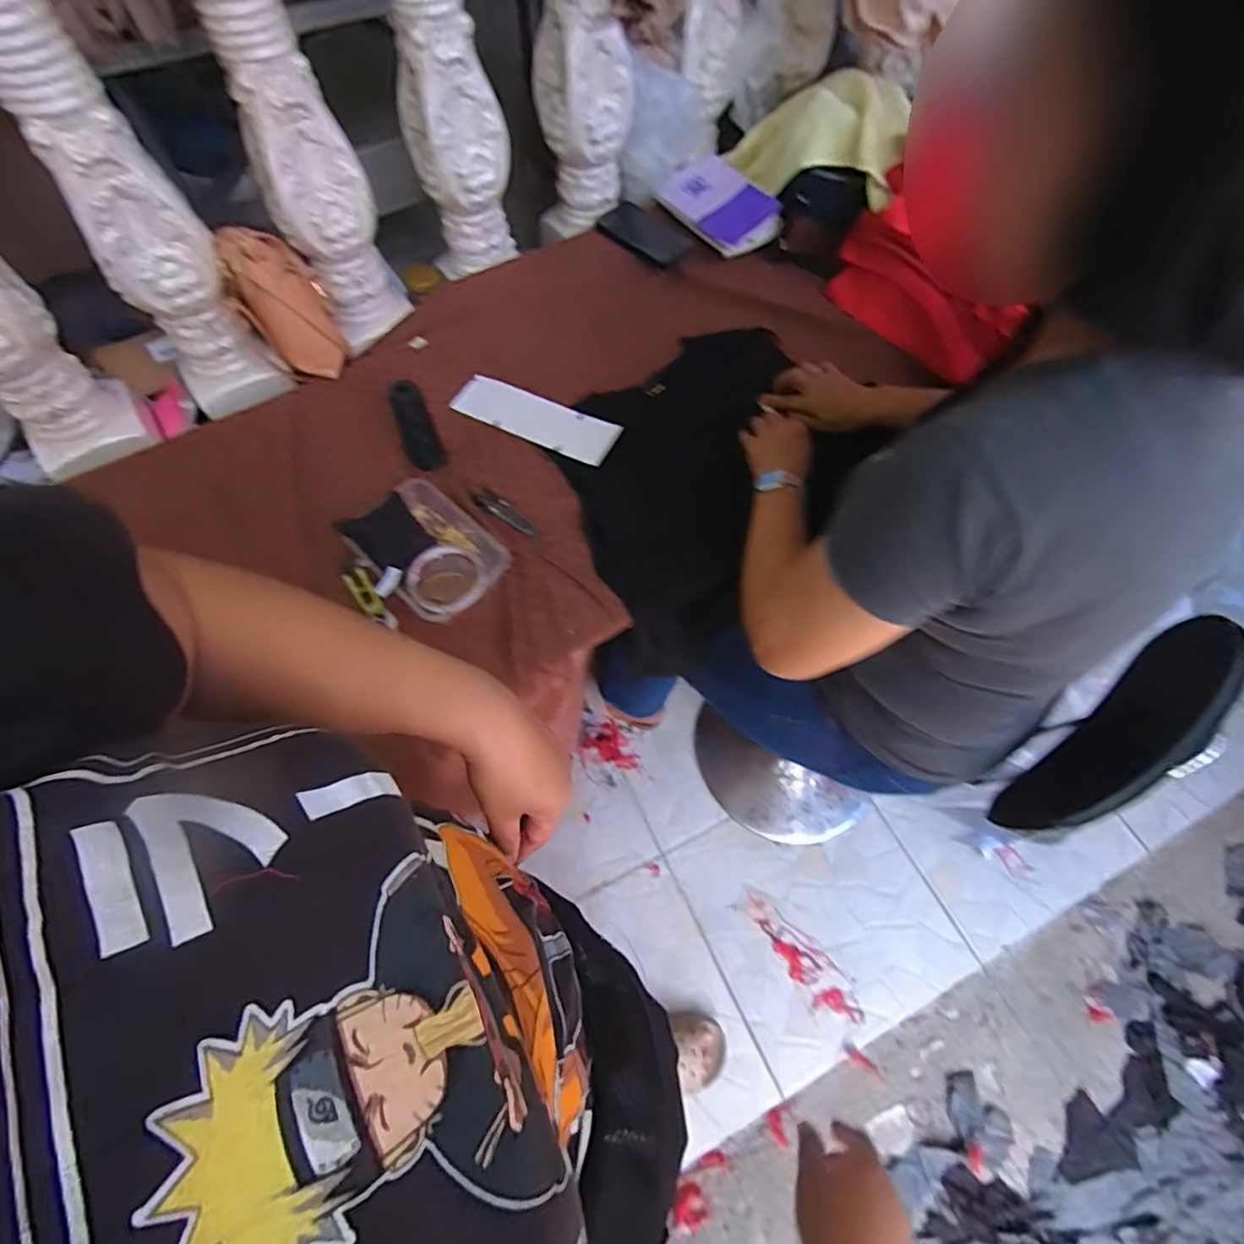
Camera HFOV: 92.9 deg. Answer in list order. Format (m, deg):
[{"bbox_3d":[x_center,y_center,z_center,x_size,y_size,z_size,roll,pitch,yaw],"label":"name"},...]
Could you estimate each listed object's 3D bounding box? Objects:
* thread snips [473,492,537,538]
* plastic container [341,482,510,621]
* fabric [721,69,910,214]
[{"bbox_3d":[-0.140,-0.132,0.722,0.093,0.006,0.026,34,67,16],"label":"thread snips"},{"bbox_3d":[-0.218,-0.082,0.677,0.164,0.037,0.126,41,69,18],"label":"plastic container"},{"bbox_3d":[0.288,-0.703,0.870,0.264,0.128,0.128,29,65,33],"label":"fabric"}]

